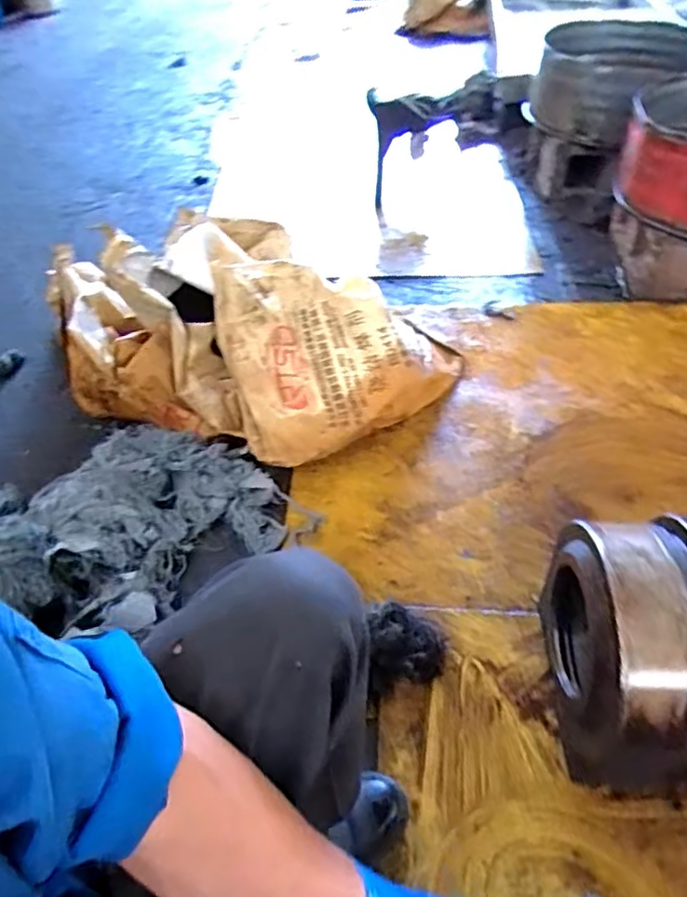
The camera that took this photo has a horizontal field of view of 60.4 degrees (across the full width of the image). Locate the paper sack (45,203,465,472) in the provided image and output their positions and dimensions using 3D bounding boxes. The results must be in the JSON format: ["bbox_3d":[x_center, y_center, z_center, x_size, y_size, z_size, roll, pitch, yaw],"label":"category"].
[{"bbox_3d":[-0.173,-0.221,1.174,0.805,0.341,0.416,4,48,7],"label":"paper sack"}]

